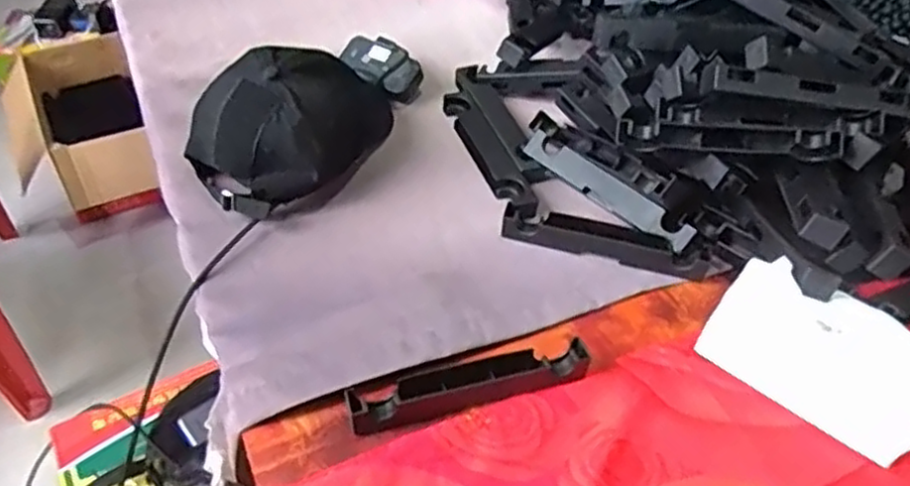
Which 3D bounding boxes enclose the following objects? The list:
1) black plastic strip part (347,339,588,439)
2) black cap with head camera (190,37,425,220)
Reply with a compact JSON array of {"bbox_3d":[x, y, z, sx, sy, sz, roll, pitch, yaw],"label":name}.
[{"bbox_3d":[0.012,0.112,0.566,0.193,0.027,0.034,-10,48,-15],"label":"black plastic strip part"},{"bbox_3d":[-0.142,-0.151,0.749,0.155,0.109,0.287,35,53,25],"label":"black cap with head camera"}]

